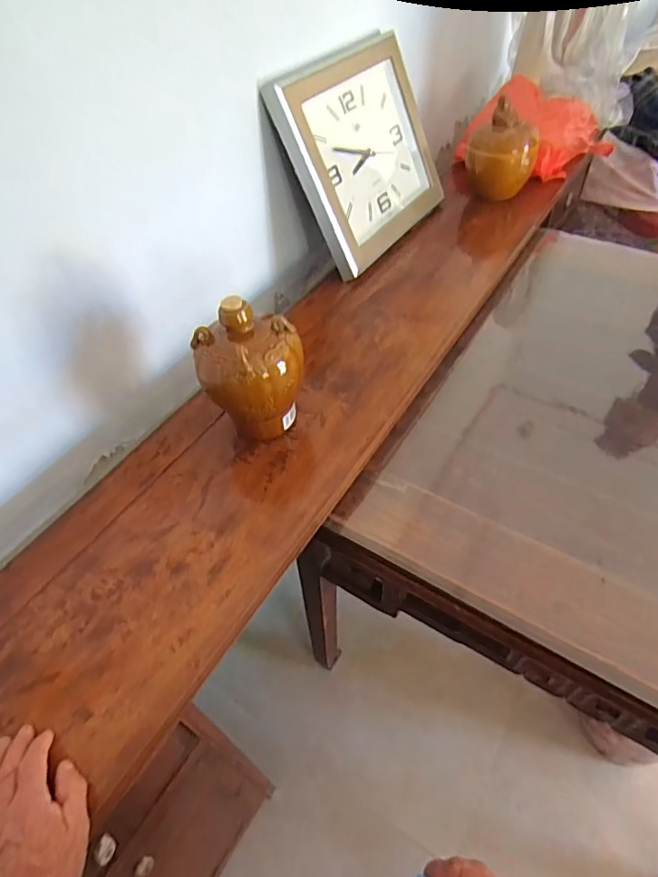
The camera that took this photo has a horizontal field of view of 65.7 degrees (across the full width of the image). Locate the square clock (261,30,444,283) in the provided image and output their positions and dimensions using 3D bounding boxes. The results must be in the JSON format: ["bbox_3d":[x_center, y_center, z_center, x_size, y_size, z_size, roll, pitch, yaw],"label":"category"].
[{"bbox_3d":[0.084,-0.601,1.070,0.047,0.375,0.431,4,42,45],"label":"square clock"}]

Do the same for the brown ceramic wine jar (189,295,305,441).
[{"bbox_3d":[-0.109,-0.090,0.722,0.143,0.206,0.137,-16,50,-9],"label":"brown ceramic wine jar"}]

